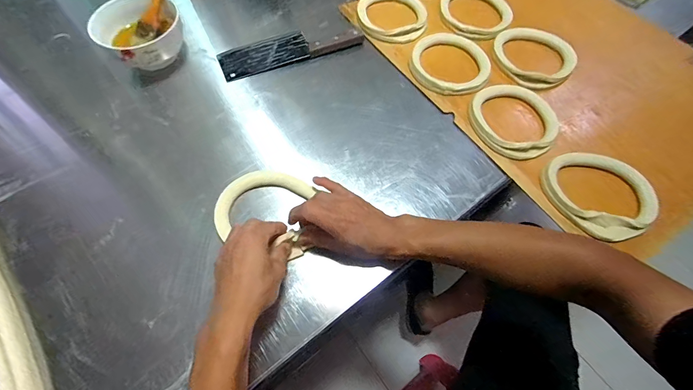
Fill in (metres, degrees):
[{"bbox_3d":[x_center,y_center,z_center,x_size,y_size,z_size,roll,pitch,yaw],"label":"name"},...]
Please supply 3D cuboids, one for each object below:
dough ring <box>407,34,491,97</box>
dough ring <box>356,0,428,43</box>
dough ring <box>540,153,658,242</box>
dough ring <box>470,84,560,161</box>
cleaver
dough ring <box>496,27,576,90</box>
[{"bbox_3d":[0.203,-0.249,0.617,0.147,0.025,0.142,0,61,1],"label":"dough ring"},{"bbox_3d":[0.095,-0.379,0.697,0.149,0.019,0.149,0,61,1],"label":"dough ring"},{"bbox_3d":[0.383,-0.009,0.501,0.152,0.016,0.133,37,67,19],"label":"dough ring"},{"bbox_3d":[0.286,-0.129,0.565,0.135,0.027,0.146,0,61,1],"label":"dough ring"},{"bbox_3d":[-0.110,-0.294,0.654,0.280,0.020,0.070,-21,62,-11],"label":"cleaver"},{"bbox_3d":[0.360,-0.270,0.637,0.150,0.024,0.150,0,61,1],"label":"dough ring"}]

